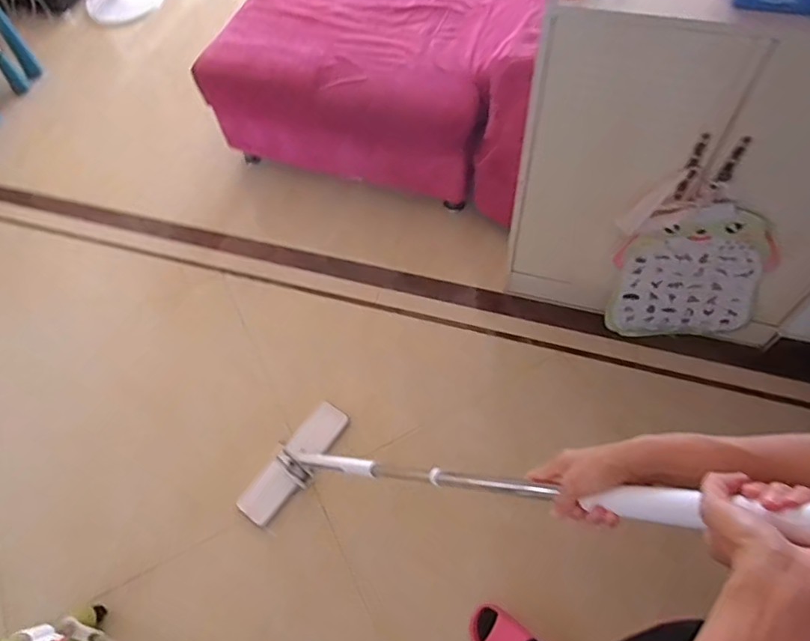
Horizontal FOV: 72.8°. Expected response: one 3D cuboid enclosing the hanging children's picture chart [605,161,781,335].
[{"bbox_3d":[0.685,-0.134,1.320,0.336,0.540,0.022,0,55,16],"label":"hanging children's picture chart"}]

